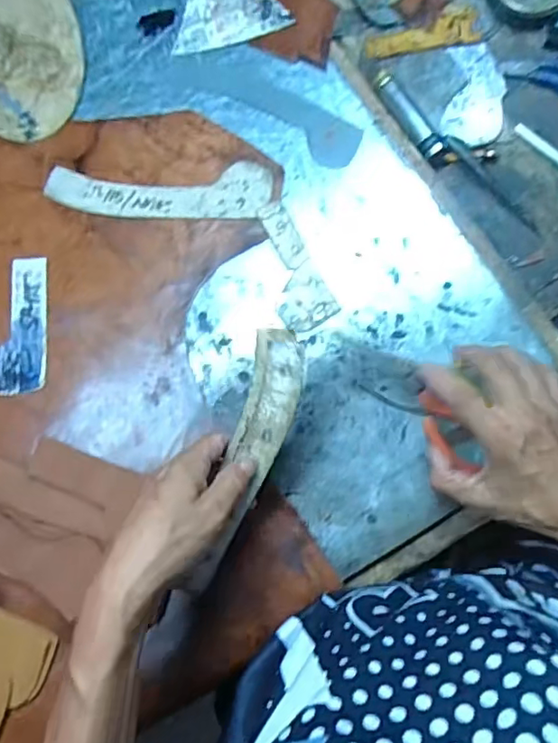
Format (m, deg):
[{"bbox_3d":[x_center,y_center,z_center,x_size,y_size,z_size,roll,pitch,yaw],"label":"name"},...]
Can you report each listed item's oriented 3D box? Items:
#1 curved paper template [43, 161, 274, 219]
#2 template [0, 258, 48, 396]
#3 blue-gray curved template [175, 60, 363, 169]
[{"bbox_3d":[-0.111,-0.170,0.527,0.206,0.005,0.054,1,77,1],"label":"curved paper template"},{"bbox_3d":[-0.232,-0.041,0.500,0.049,0.006,0.123,-4,77,0],"label":"template"},{"bbox_3d":[-0.011,-0.257,0.546,0.196,0.004,0.048,31,79,8],"label":"blue-gray curved template"}]

